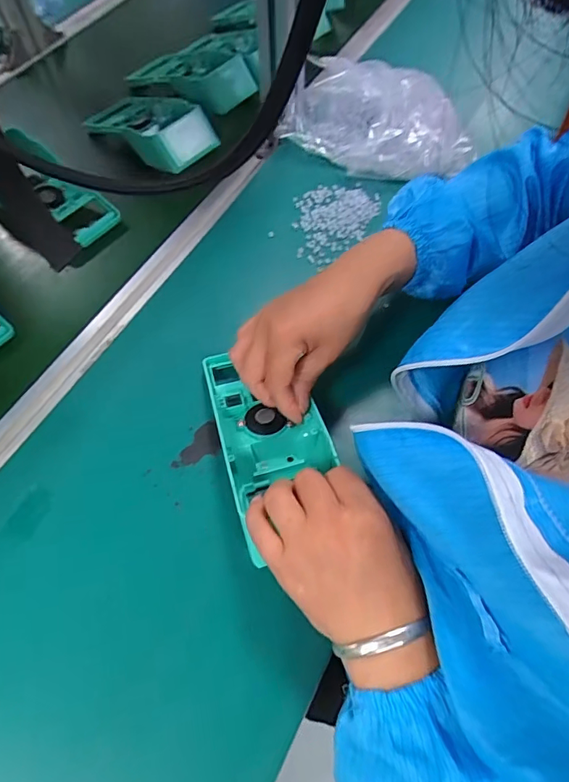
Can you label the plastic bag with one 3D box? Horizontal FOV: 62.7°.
[{"bbox_3d":[0.126,-0.331,0.568,0.228,0.070,0.155,24,63,11],"label":"plastic bag"}]

